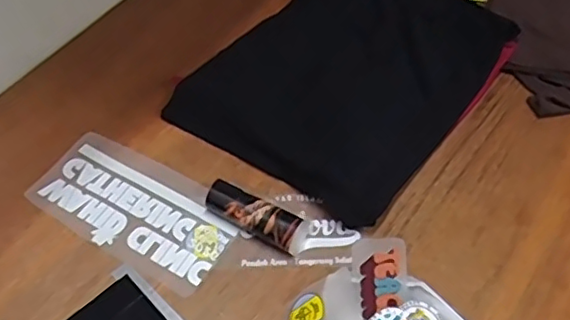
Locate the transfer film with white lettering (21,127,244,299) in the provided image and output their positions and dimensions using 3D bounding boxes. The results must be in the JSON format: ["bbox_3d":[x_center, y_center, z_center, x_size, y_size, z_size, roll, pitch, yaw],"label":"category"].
[{"bbox_3d":[-0.203,0.062,0.822,0.278,0.005,0.142,27,60,17],"label":"transfer film with white lettering"}]

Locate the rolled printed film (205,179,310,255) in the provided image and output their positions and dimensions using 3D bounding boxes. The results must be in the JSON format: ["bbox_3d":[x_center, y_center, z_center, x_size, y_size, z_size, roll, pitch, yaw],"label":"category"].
[{"bbox_3d":[-0.038,0.072,0.794,0.140,0.046,0.050,23,57,14],"label":"rolled printed film"}]

